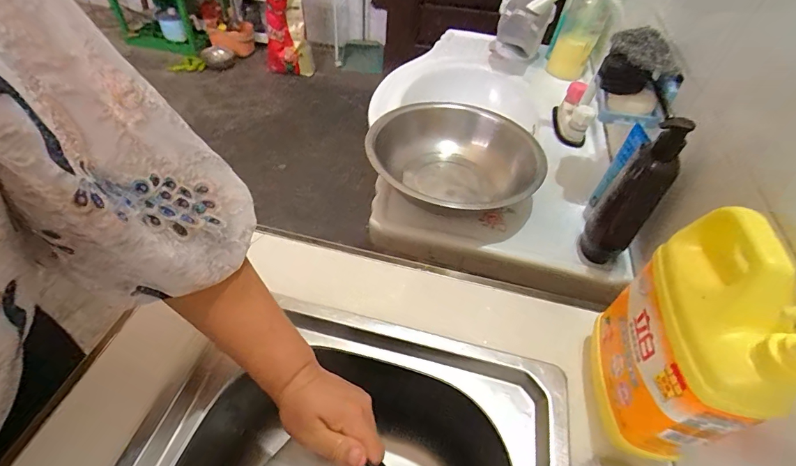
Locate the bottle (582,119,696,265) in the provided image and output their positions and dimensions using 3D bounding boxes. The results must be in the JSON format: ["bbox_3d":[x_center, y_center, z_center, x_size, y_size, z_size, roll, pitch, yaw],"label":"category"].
[{"bbox_3d":[0.303,-0.046,0.523,0.059,0.219,0.052,31,52,21],"label":"bottle"}]

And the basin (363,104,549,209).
[{"bbox_3d":[0.088,-0.119,0.660,0.264,0.080,0.262,3,48,-3],"label":"basin"}]

